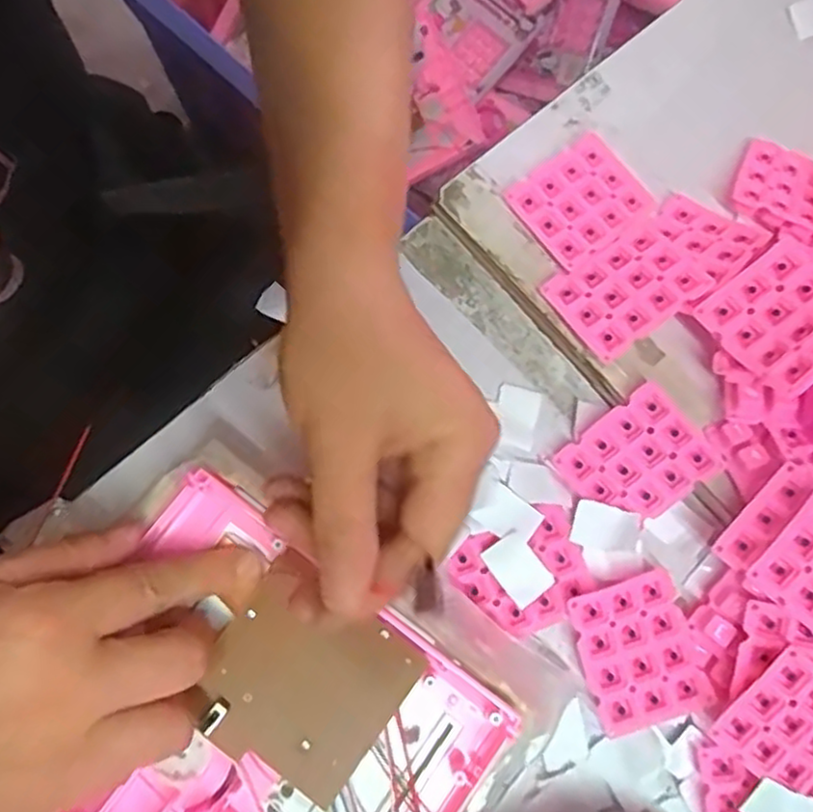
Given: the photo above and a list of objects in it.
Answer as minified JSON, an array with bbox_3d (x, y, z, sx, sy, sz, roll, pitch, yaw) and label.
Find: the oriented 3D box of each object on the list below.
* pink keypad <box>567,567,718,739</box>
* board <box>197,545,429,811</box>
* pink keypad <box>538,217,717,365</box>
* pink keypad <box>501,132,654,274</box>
[{"bbox_3d":[0.101,0.107,0.308,0.049,0.004,0.060,-14,78,-4],"label":"pink keypad"},{"bbox_3d":[-0.041,0.108,0.279,0.072,0.005,0.069,36,79,6],"label":"board"},{"bbox_3d":[0.101,-0.055,0.326,0.062,0.007,0.048,-35,62,2],"label":"pink keypad"},{"bbox_3d":[0.084,-0.100,0.345,0.057,0.007,0.051,-36,81,-8],"label":"pink keypad"}]

